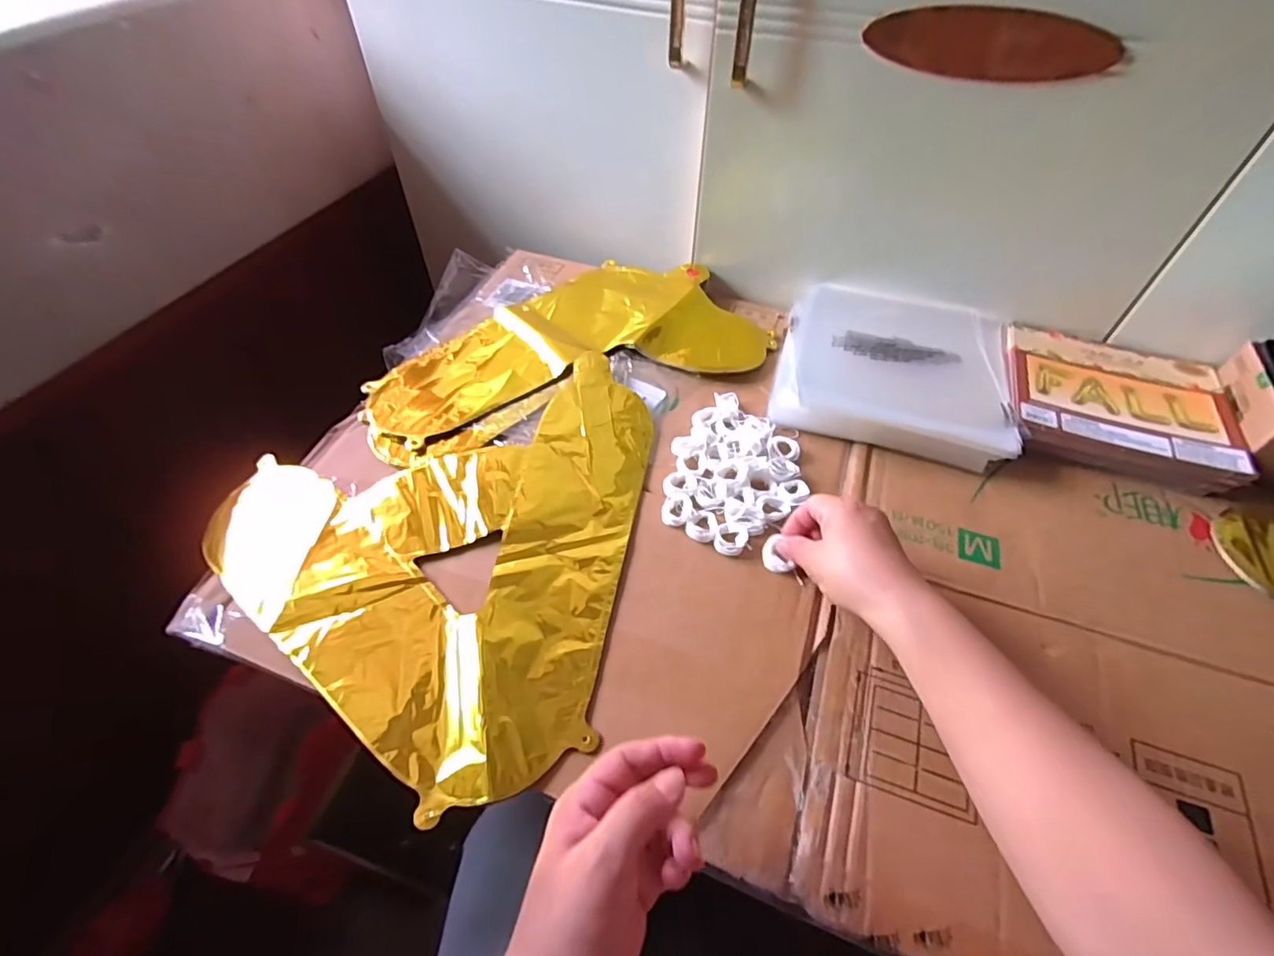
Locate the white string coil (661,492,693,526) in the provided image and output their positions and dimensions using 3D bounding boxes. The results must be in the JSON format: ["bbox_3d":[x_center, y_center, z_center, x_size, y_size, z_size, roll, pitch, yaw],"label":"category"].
[{"bbox_3d":[0.035,0.025,0.498,0.026,0.006,0.035,5,51,3],"label":"white string coil"}]

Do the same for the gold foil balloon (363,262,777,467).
[{"bbox_3d":[-0.078,-0.151,0.629,0.418,0.017,0.216,-17,54,-15],"label":"gold foil balloon"}]

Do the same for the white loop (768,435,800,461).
[{"bbox_3d":[0.139,-0.030,0.546,0.031,0.004,0.030,1,51,-1],"label":"white loop"}]

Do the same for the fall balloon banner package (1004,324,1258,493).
[{"bbox_3d":[0.471,-0.076,0.580,0.195,0.034,0.175,15,53,10],"label":"fall balloon banner package"}]

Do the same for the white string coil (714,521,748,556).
[{"bbox_3d":[0.077,0.049,0.479,0.026,0.005,0.029,9,52,5],"label":"white string coil"}]

